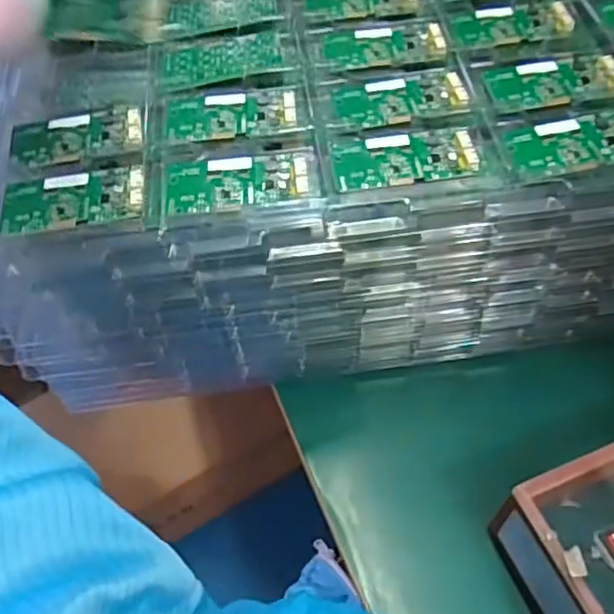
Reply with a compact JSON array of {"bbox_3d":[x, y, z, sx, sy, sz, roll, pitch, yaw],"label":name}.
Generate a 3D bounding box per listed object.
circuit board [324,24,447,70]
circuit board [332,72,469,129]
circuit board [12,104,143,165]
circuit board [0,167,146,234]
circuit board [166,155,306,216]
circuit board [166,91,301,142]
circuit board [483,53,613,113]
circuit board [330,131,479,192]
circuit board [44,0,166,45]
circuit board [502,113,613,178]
[{"bbox_3d":[0.061,-0.210,0.480,0.092,0.008,0.049,-4,55,1],"label":"circuit board"},{"bbox_3d":[0.067,-0.154,0.443,0.094,0.008,0.049,-8,56,-2],"label":"circuit board"},{"bbox_3d":[-0.165,-0.124,0.436,0.091,0.006,0.048,-13,56,-5],"label":"circuit board"},{"bbox_3d":[-0.155,-0.074,0.401,0.094,0.008,0.047,-9,56,-3],"label":"circuit board"},{"bbox_3d":[-0.047,-0.085,0.405,0.094,0.007,0.047,-7,56,-1],"label":"circuit board"},{"bbox_3d":[-0.055,-0.142,0.442,0.093,0.007,0.046,-7,56,-1],"label":"circuit board"},{"bbox_3d":[0.180,-0.168,0.444,0.095,0.009,0.051,-8,56,-2],"label":"circuit board"},{"bbox_3d":[0.065,-0.102,0.409,0.093,0.009,0.045,-7,56,-2],"label":"circuit board"},{"bbox_3d":[-0.136,-0.206,0.414,0.075,0.046,0.011,-7,35,-24],"label":"circuit board"},{"bbox_3d":[0.182,-0.113,0.408,0.093,0.010,0.047,-11,56,-4],"label":"circuit board"}]

